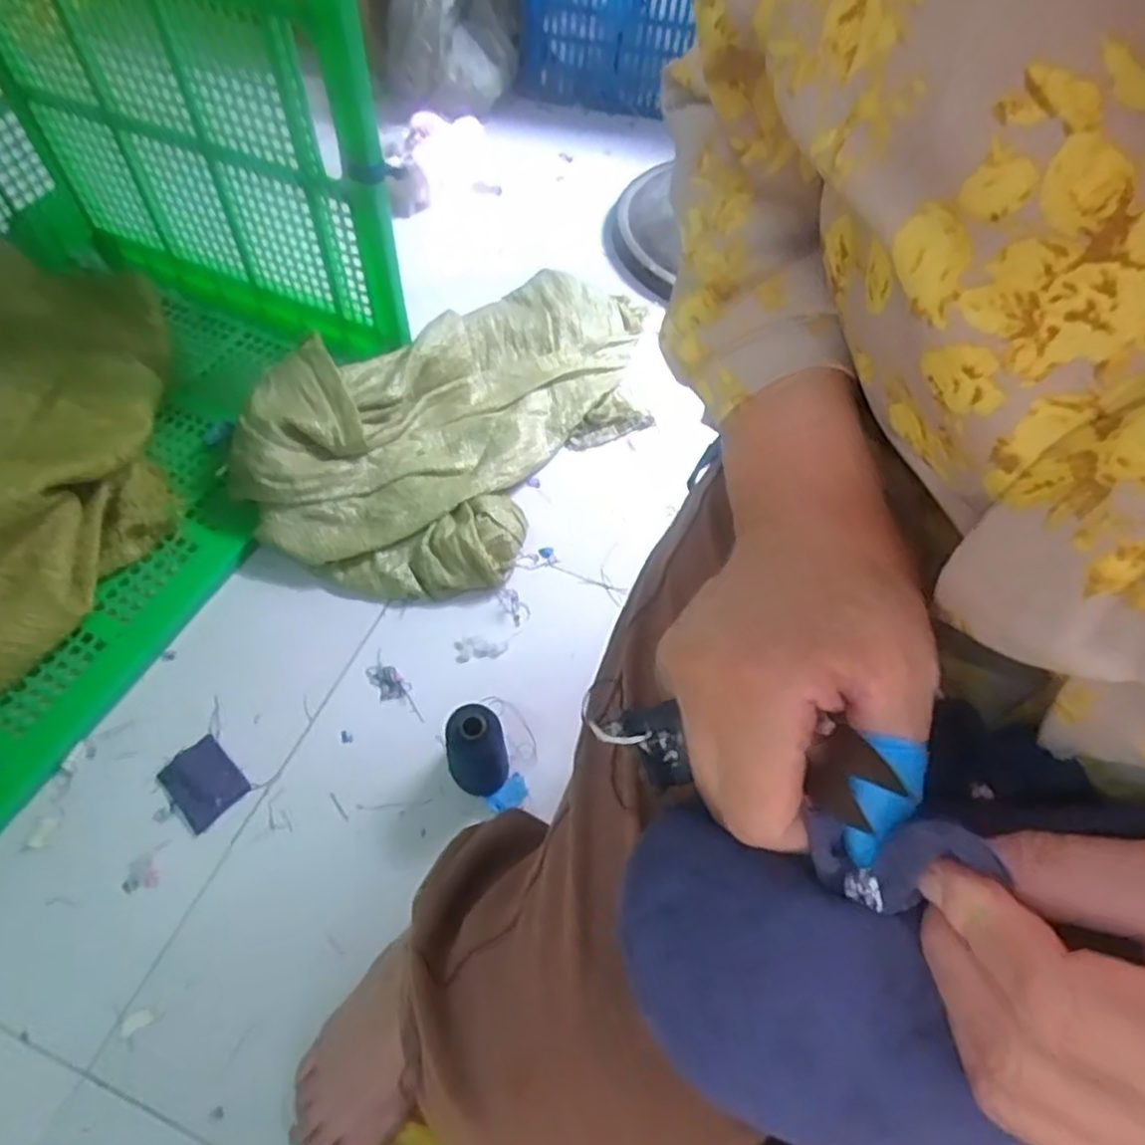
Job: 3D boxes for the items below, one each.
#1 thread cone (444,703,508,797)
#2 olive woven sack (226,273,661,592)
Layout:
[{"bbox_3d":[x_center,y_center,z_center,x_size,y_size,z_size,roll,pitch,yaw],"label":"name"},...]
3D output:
[{"bbox_3d":[-0.091,0.170,0.679,0.052,0.103,0.057,2,58,-3],"label":"thread cone"},{"bbox_3d":[-0.108,-0.207,0.915,0.597,0.101,0.350,-38,68,-23],"label":"olive woven sack"}]

